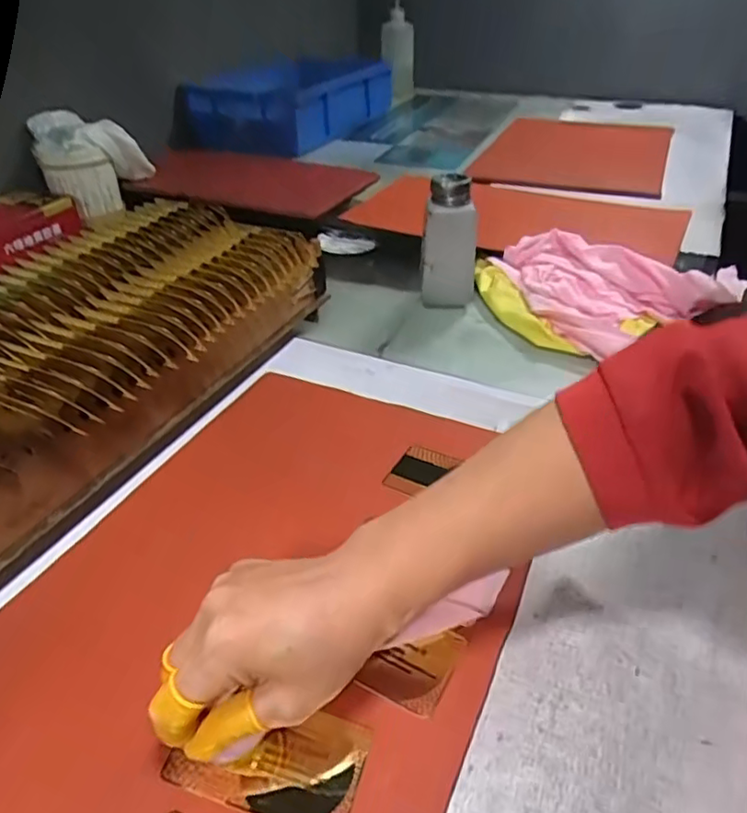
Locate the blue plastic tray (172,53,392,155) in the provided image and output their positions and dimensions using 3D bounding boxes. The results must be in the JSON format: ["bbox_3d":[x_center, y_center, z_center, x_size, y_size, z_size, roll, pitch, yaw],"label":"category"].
[{"bbox_3d":[-0.189,-0.583,1.164,0.300,0.121,0.319,15,40,21],"label":"blue plastic tray"}]

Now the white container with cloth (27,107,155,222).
[{"bbox_3d":[-0.411,-0.352,0.874,0.093,0.121,0.135,18,41,24],"label":"white container with cloth"}]

